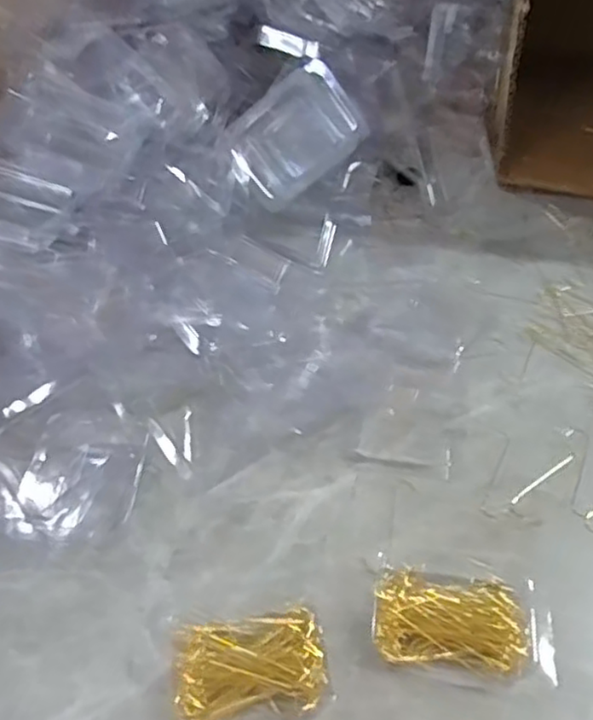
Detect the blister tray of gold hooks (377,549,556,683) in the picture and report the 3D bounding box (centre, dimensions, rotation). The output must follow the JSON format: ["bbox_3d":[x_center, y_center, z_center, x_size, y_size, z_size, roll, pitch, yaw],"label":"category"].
[{"bbox_3d":[0.083,0.130,0.336,0.085,0.019,0.050,5,47,7],"label":"blister tray of gold hooks"}]

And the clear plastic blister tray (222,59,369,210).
[{"bbox_3d":[-0.003,-0.182,0.538,0.106,0.022,0.082,-38,87,3],"label":"clear plastic blister tray"}]

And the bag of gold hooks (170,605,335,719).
[{"bbox_3d":[-0.023,0.147,0.329,0.073,0.021,0.051,-6,47,-4],"label":"bag of gold hooks"}]

